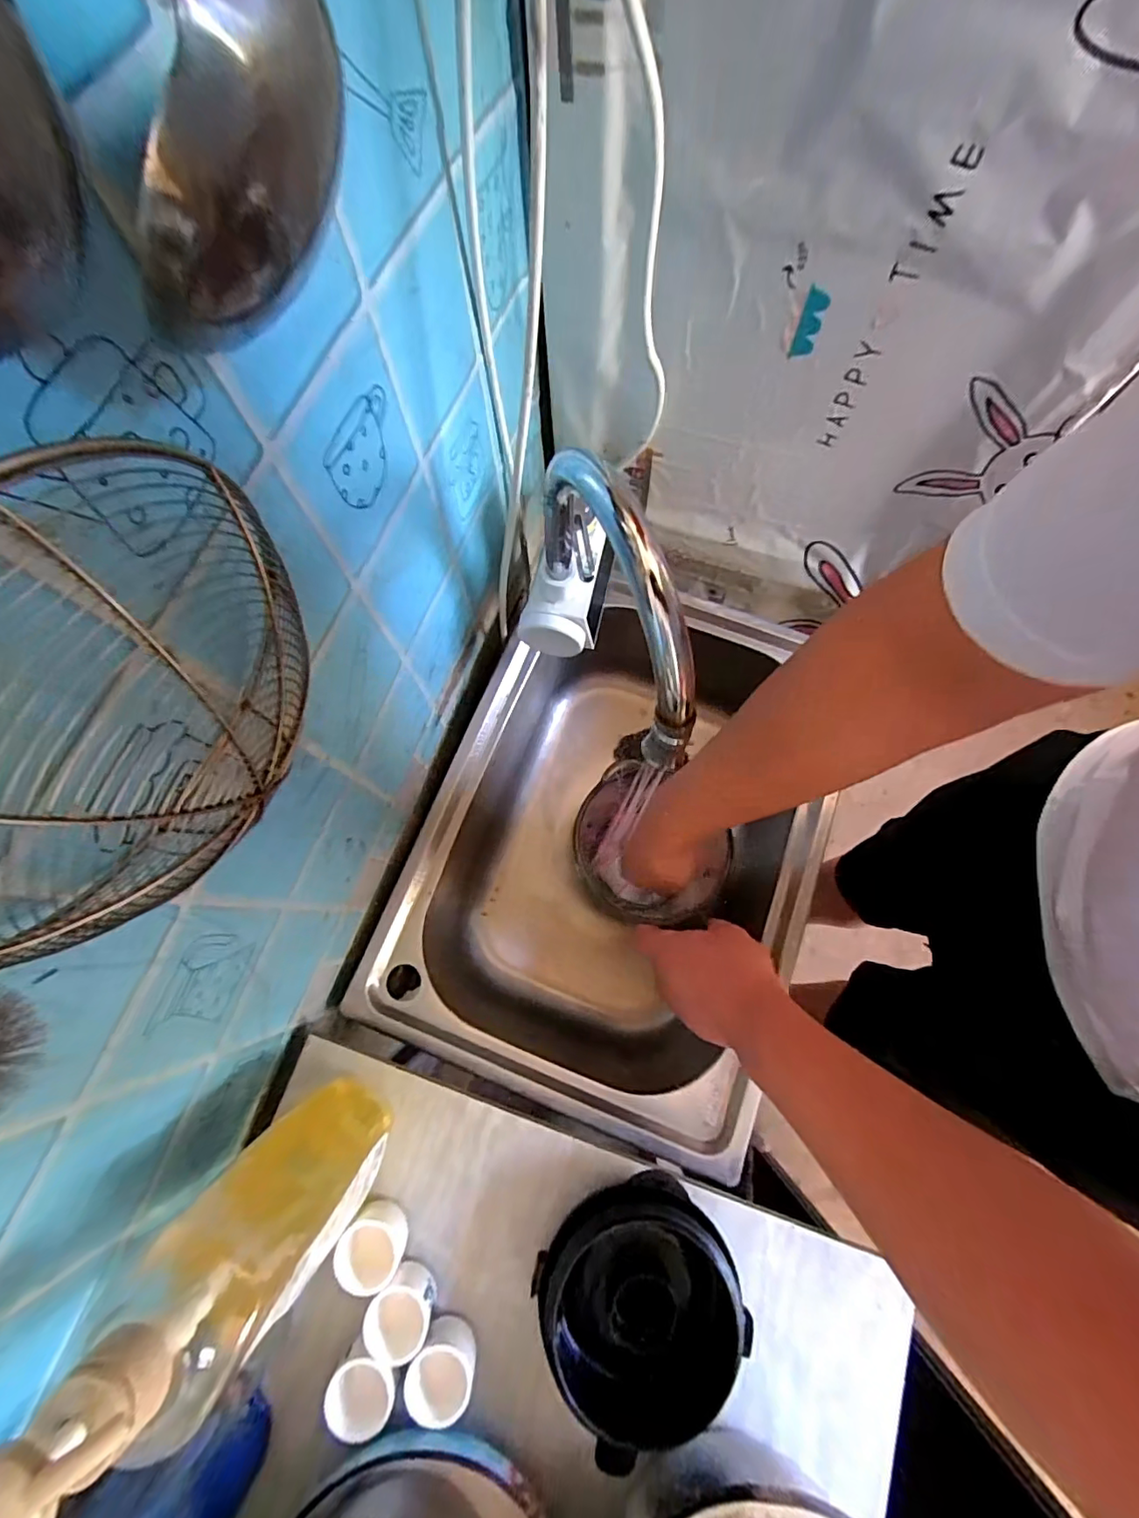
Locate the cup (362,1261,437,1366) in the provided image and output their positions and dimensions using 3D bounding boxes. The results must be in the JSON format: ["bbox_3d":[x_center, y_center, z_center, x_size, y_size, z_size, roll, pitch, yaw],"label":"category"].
[{"bbox_3d":[-0.117,0.387,0.382,0.042,0.040,0.041,0,74,0],"label":"cup"}]

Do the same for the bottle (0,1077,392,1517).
[{"bbox_3d":[-0.168,0.252,0.281,0.073,0.250,0.061,41,78,11],"label":"bottle"}]

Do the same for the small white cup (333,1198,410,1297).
[{"bbox_3d":[-0.140,0.349,0.389,0.043,0.036,0.042,0,74,0],"label":"small white cup"}]

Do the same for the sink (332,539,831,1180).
[{"bbox_3d":[0.069,0.052,0.639,0.376,0.200,0.597,20,75,6],"label":"sink"}]

